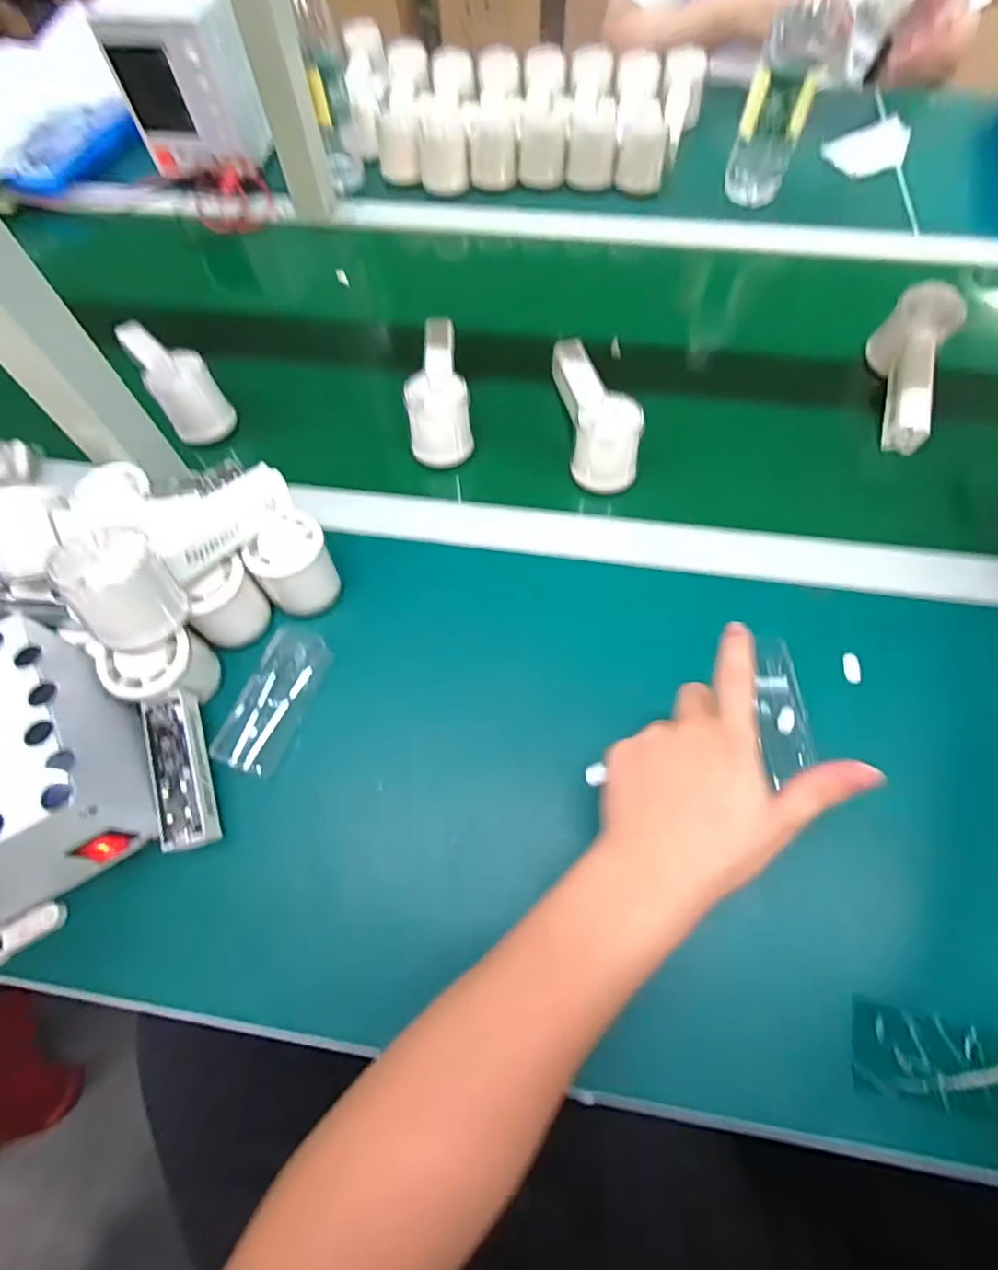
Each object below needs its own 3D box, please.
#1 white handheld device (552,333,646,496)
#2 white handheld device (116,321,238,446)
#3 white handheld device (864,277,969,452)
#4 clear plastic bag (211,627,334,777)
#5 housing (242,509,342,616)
[{"bbox_3d":[0.083,-0.207,0.496,0.057,0.056,0.151,-7,64,-2],"label":"white handheld device"},{"bbox_3d":[-0.314,-0.251,0.530,0.056,0.059,0.163,-36,68,-15],"label":"white handheld device"},{"bbox_3d":[0.377,-0.232,0.509,0.048,0.064,0.145,9,82,6],"label":"white handheld device"},{"bbox_3d":[-0.160,0.046,0.399,0.041,0.023,0.104,19,66,10],"label":"clear plastic bag"},{"bbox_3d":[-0.149,-0.051,0.412,0.055,0.053,0.048,-39,69,-16],"label":"housing"}]

